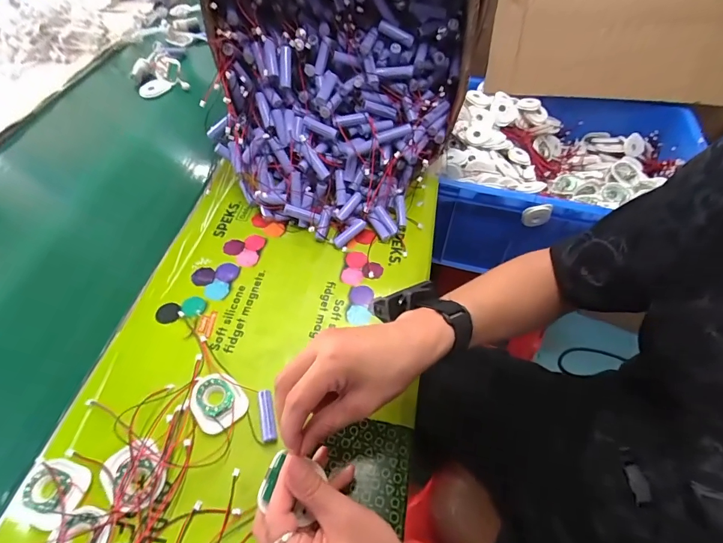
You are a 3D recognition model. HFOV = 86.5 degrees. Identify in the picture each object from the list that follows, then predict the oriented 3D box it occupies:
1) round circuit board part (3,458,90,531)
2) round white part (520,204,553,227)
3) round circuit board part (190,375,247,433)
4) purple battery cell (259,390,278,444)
[{"bbox_3d":[-0.273,0.193,0.337,0.059,0.008,0.050,13,54,5],"label":"round circuit board part"},{"bbox_3d":[0.306,-0.098,0.669,0.053,0.056,0.014,-2,53,-1],"label":"round white part"},{"bbox_3d":[-0.148,0.131,0.389,0.048,0.004,0.059,-34,63,-25],"label":"round circuit board part"},{"bbox_3d":[-0.092,0.141,0.377,0.014,0.012,0.051,-10,55,-11],"label":"purple battery cell"}]

